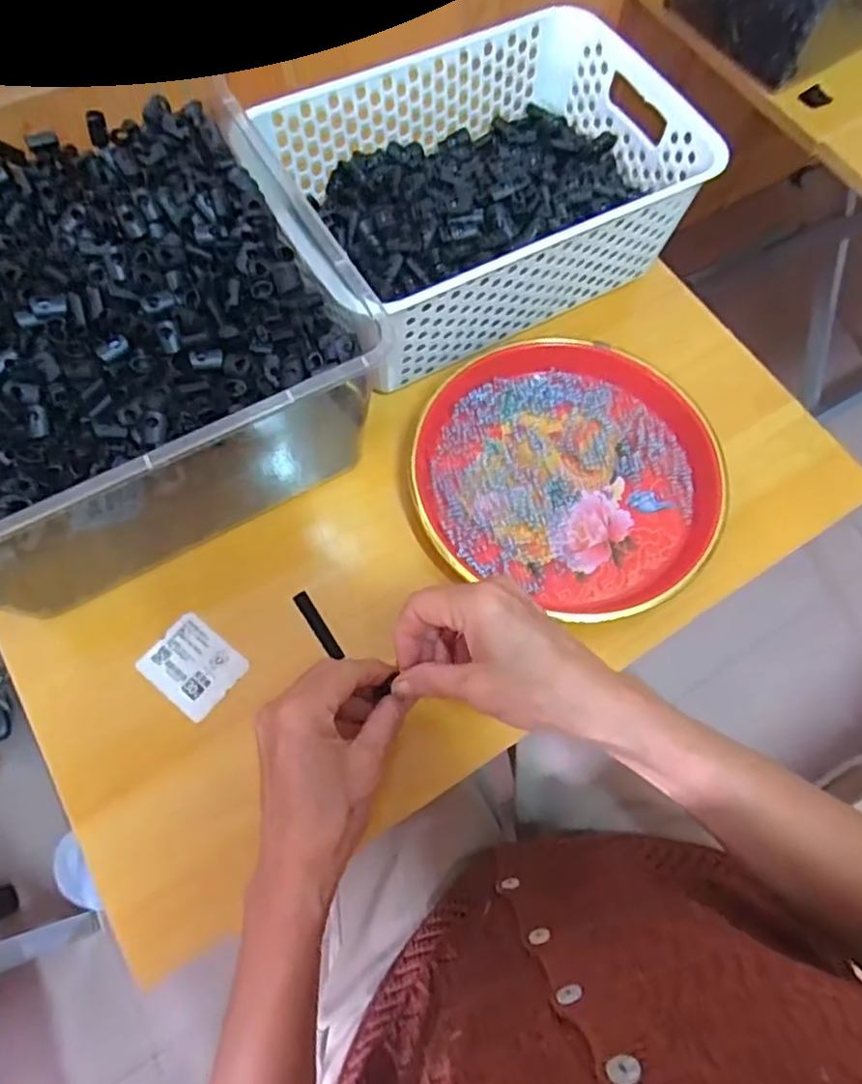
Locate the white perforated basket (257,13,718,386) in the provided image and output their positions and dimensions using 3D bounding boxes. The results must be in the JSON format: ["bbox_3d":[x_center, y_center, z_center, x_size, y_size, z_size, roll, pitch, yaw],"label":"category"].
[{"bbox_3d":[0.042,-0.271,0.516,0.280,0.104,0.206,-26,73,-12],"label":"white perforated basket"}]

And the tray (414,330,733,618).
[{"bbox_3d":[0.097,-0.053,0.476,0.214,0.023,0.204,1,69,-2],"label":"tray"}]

